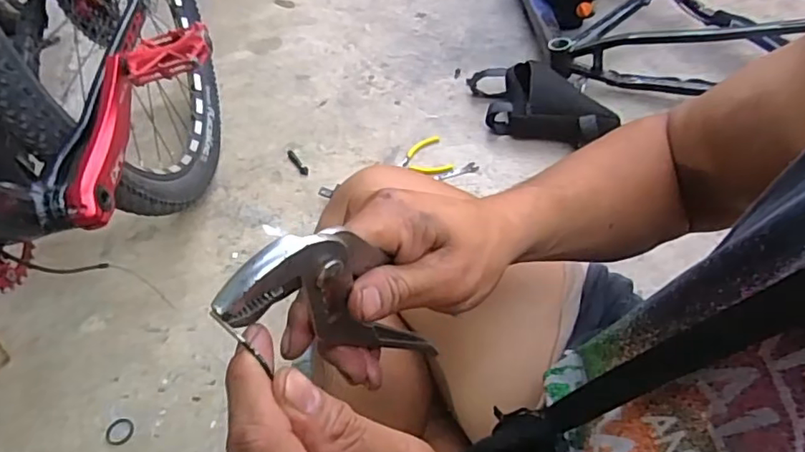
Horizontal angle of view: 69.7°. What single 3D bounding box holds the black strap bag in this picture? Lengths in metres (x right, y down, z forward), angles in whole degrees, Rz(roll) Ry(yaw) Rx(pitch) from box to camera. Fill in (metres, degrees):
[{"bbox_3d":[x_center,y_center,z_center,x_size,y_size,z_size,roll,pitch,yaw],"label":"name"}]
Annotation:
[{"bbox_3d":[0.242,-0.223,1.050,0.282,0.071,0.141,17,51,20],"label":"black strap bag"}]

